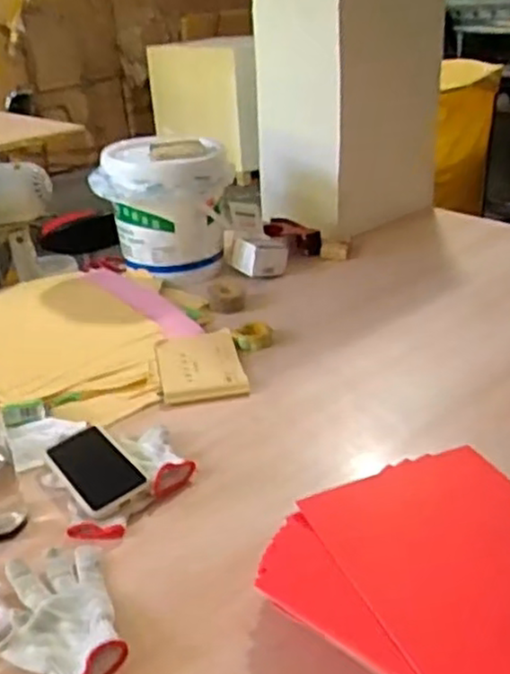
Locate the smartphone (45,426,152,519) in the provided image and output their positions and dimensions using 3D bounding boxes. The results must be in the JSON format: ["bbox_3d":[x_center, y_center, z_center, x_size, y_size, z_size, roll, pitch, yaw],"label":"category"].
[{"bbox_3d":[-0.202,0.168,0.903,0.082,0.011,0.167,-32,40,-25],"label":"smartphone"}]

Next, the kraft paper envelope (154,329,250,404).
[{"bbox_3d":[-0.089,0.047,1.147,0.131,0.020,0.189,-8,28,-9],"label":"kraft paper envelope"}]

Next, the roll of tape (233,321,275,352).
[{"bbox_3d":[-0.002,0.000,1.236,0.066,0.031,0.066,-2,28,1],"label":"roll of tape"}]

